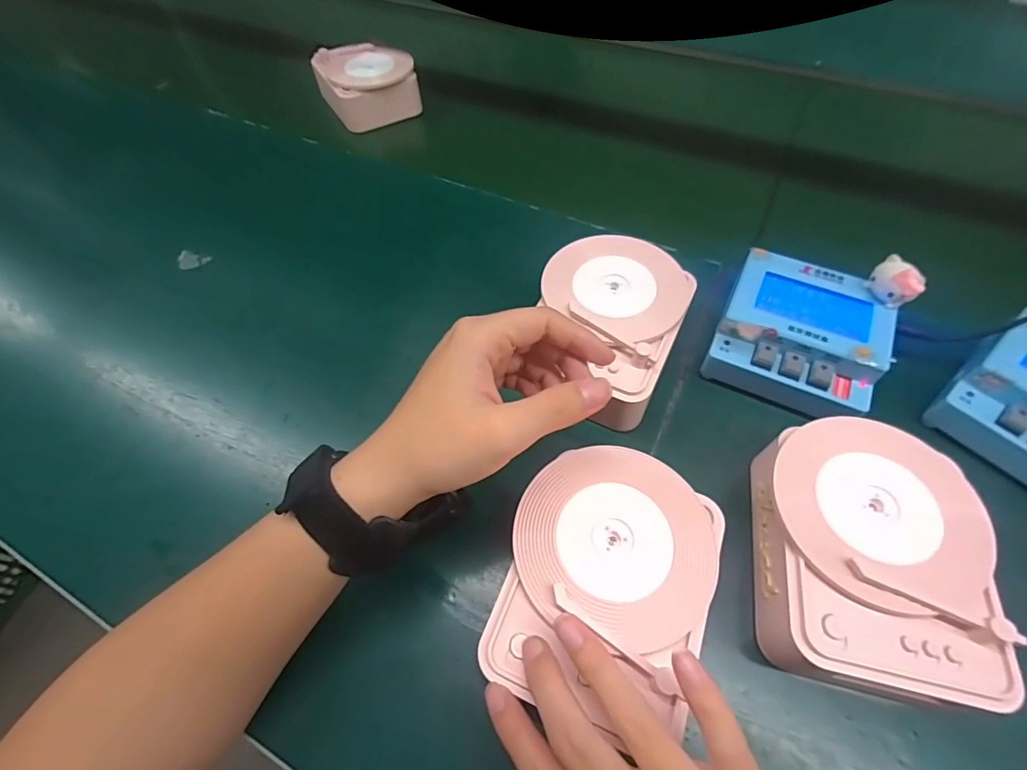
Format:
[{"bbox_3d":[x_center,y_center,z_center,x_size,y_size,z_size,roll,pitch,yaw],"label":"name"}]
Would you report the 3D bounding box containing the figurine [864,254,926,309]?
[{"bbox_3d":[0.253,-0.066,0.309,0.019,0.028,0.030,-38,61,-19],"label":"figurine"}]

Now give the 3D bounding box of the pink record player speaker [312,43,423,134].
[{"bbox_3d":[-0.177,-0.364,0.568,0.117,0.060,0.091,-24,59,-13],"label":"pink record player speaker"}]

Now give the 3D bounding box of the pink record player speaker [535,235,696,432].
[{"bbox_3d":[0.065,-0.044,0.335,0.100,0.047,0.131,22,61,18],"label":"pink record player speaker"}]

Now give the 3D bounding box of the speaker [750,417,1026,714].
[{"bbox_3d":[0.188,0.091,0.252,0.103,0.055,0.133,8,58,7],"label":"speaker"}]

